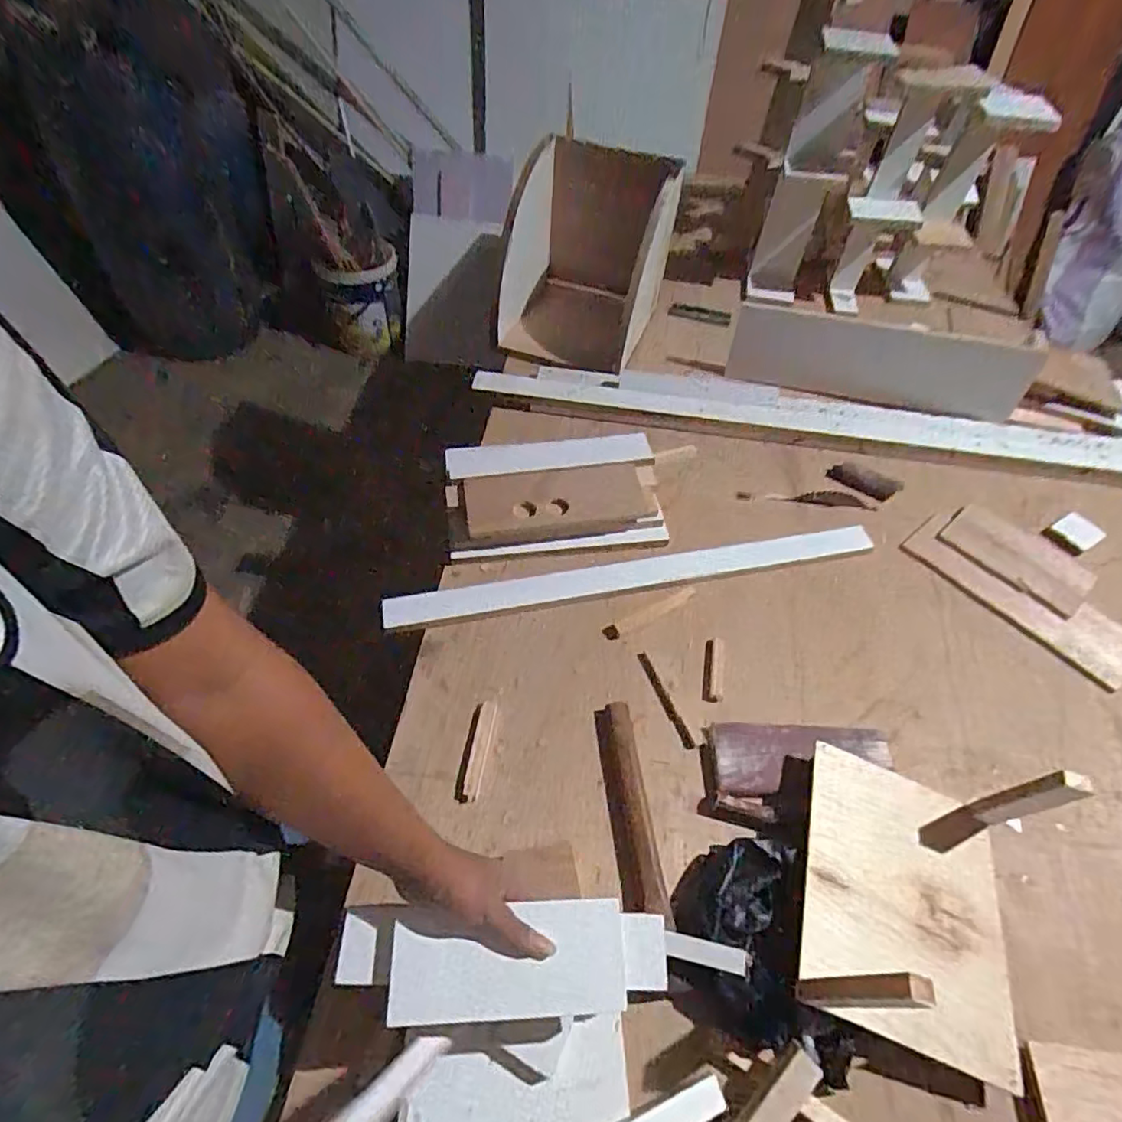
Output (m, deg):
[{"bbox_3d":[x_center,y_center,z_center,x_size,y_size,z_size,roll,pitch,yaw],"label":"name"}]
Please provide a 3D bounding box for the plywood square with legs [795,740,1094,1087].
[{"bbox_3d":[0.377,0.336,0.605,0.215,0.156,0.274,18,54,9],"label":"plywood square with legs"}]

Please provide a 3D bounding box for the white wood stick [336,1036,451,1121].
[{"bbox_3d":[-0.137,0.436,0.490,0.026,0.023,0.114,42,31,24],"label":"white wood stick"}]

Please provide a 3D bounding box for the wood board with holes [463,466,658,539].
[{"bbox_3d":[-0.006,-0.094,0.921,0.281,0.019,0.097,-6,77,-3],"label":"wood board with holes"}]

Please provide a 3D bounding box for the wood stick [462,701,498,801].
[{"bbox_3d":[-0.106,0.243,0.758,0.022,0.011,0.127,7,56,4],"label":"wood stick"}]

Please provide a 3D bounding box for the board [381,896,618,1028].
[{"bbox_3d":[-0.046,0.347,0.513,0.198,0.007,0.083,-1,56,-5],"label":"board"}]

